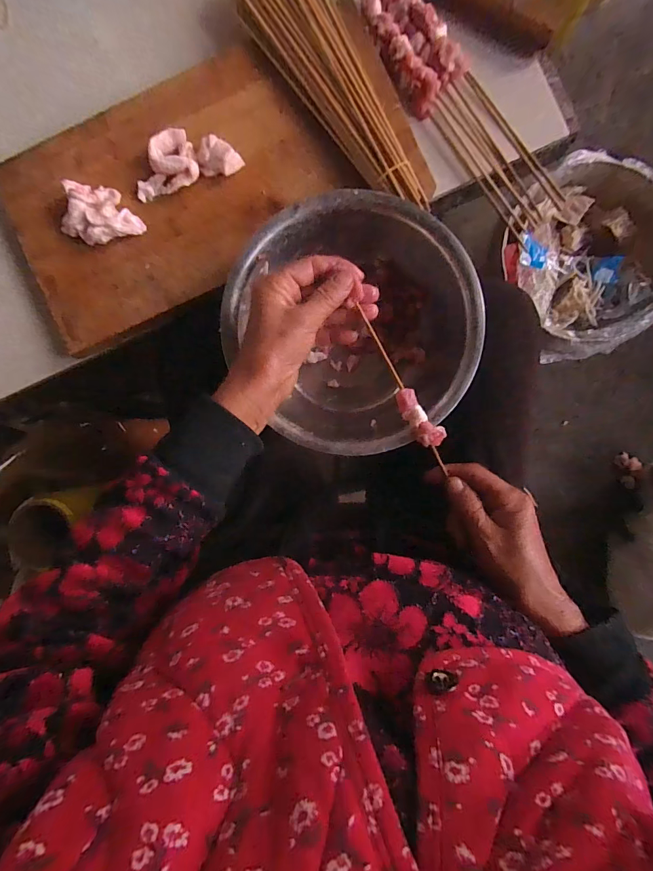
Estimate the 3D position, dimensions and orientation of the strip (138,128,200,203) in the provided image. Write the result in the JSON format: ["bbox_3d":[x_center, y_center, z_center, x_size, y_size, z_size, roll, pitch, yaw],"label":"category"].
[{"bbox_3d":[-0.159,-0.264,0.374,0.063,0.012,0.051,-18,90,4],"label":"strip"}]

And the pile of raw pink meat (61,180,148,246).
[{"bbox_3d":[-0.218,-0.214,0.373,0.071,0.023,0.055,19,92,3],"label":"pile of raw pink meat"}]

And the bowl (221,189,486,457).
[{"bbox_3d":[0.030,-0.101,0.378,0.211,0.090,0.219,0,91,3],"label":"bowl"}]

